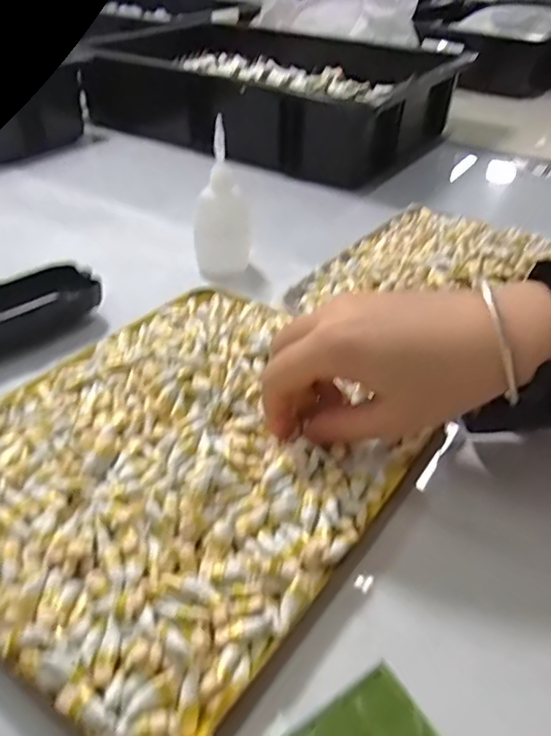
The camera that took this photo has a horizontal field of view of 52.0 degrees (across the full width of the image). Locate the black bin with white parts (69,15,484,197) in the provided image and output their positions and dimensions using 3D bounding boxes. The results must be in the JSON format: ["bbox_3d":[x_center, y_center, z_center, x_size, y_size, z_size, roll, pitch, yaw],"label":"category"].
[{"bbox_3d":[-0.002,-0.354,0.730,0.392,0.103,0.309,25,44,23],"label":"black bin with white parts"}]

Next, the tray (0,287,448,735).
[{"bbox_3d":[-0.045,0.036,0.283,0.196,0.018,0.229,29,45,27],"label":"tray"}]

